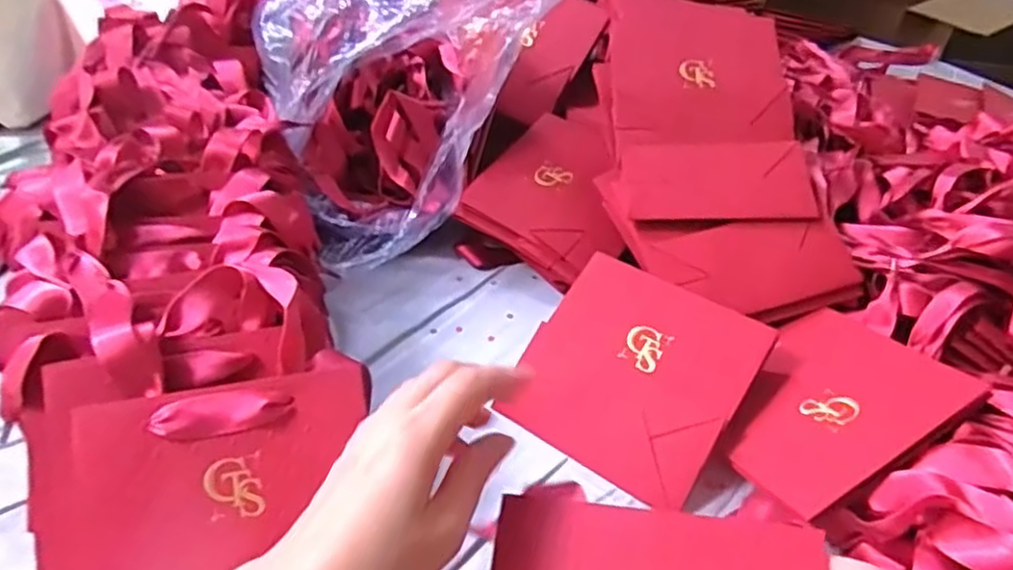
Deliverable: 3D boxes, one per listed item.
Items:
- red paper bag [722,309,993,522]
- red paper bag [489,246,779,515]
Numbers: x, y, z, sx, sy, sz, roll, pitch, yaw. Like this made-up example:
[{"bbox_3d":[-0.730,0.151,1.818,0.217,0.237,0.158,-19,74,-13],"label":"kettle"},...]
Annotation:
[{"bbox_3d":[0.198,0.072,0.443,0.142,0.005,0.119,-30,31,-13],"label":"red paper bag"},{"bbox_3d":[0.083,0.057,0.465,0.137,0.010,0.136,27,72,26],"label":"red paper bag"}]

